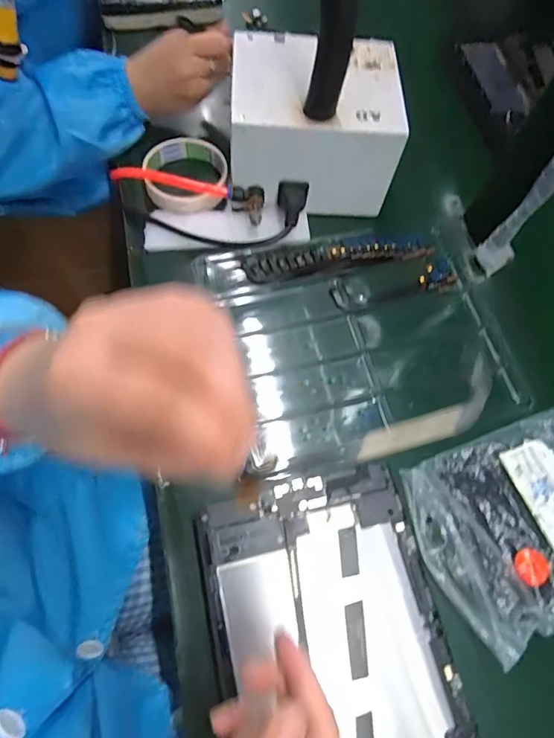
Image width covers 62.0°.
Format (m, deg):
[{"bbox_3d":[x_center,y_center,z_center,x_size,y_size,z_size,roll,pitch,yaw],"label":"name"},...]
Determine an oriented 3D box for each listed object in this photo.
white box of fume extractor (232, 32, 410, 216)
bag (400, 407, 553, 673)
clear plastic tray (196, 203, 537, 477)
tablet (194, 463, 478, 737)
[{"bbox_3d":[0.031,-0.236,0.457,0.155,0.110,0.125,-1,67,-5],"label":"white box of fume extractor"},{"bbox_3d":[0.198,0.119,0.359,0.170,0.032,0.142,-20,69,-14],"label":"bag"},{"bbox_3d":[0.083,-0.032,0.435,0.261,0.025,0.221,-10,67,-10],"label":"clear plastic tray"},{"bbox_3d":[0.041,0.196,0.304,0.149,0.015,0.238,-13,68,-6],"label":"tablet"}]

